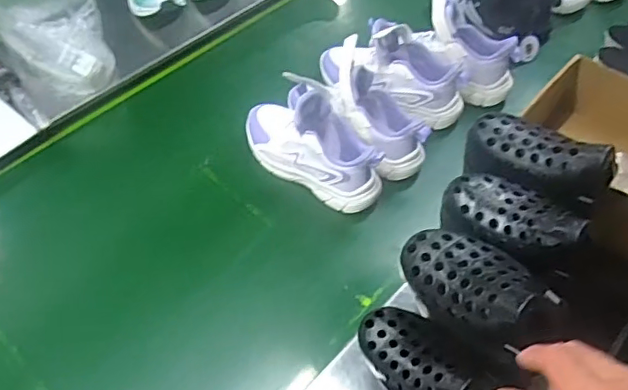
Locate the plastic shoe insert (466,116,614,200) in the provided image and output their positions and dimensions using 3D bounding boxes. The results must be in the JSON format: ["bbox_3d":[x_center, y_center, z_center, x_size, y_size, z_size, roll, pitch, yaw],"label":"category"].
[{"bbox_3d":[0.241,-0.040,0.614,0.163,0.061,0.071,25,54,38],"label":"plastic shoe insert"}]

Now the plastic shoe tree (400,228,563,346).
[{"bbox_3d":[0.132,0.067,0.486,0.121,0.071,0.075,32,59,21],"label":"plastic shoe tree"}]

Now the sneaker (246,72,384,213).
[{"bbox_3d":[-0.007,-0.082,0.793,0.227,0.125,0.084,31,58,21],"label":"sneaker"}]

